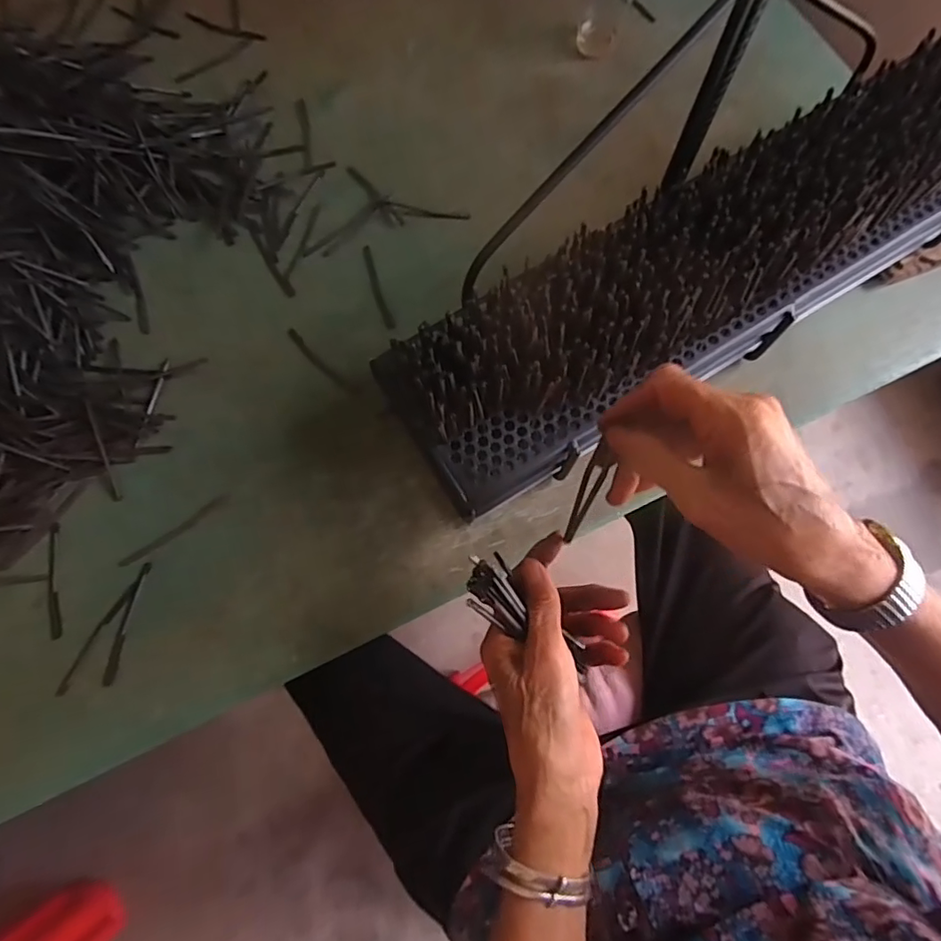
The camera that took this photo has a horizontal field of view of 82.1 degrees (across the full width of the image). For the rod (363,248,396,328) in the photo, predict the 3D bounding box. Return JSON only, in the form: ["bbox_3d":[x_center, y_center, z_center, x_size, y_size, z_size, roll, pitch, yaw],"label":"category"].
[{"bbox_3d":[-0.093,-0.184,0.539,0.010,0.004,0.099,-18,76,-5],"label":"rod"}]

